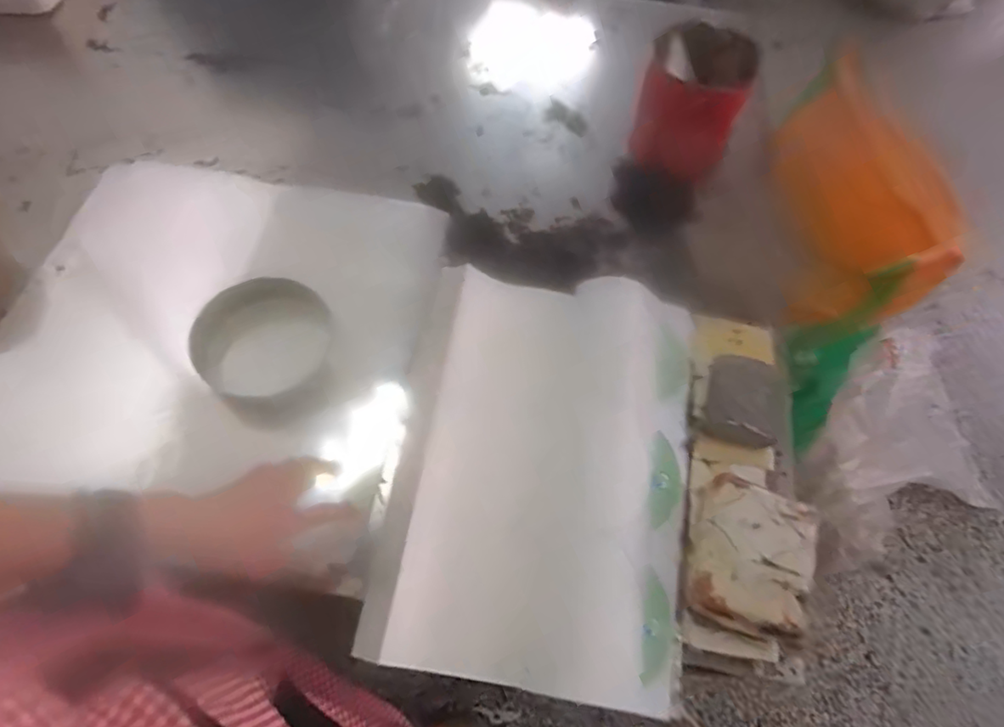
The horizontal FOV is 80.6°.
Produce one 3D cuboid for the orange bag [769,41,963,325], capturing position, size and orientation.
[{"bbox_3d":[0.504,-0.255,0.868,0.130,0.208,0.401,2,65,-1],"label":"orange bag"}]

